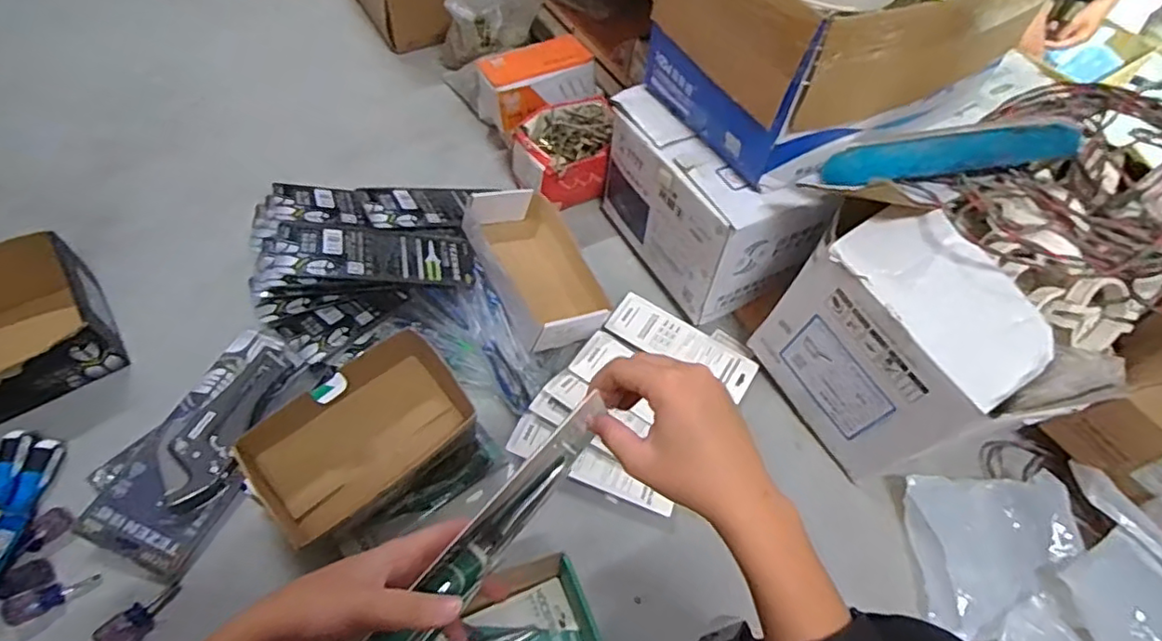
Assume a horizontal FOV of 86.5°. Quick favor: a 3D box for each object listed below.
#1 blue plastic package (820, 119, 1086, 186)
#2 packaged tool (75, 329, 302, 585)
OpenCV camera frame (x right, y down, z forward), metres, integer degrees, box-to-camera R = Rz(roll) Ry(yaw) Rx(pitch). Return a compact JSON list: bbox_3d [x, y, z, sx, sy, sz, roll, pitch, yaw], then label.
[{"bbox_3d":[0.395,-0.179,0.679,0.236,0.047,0.029,0,49,35],"label":"blue plastic package"},{"bbox_3d":[-0.451,0.140,0.741,0.115,0.031,0.298,16,56,5],"label":"packaged tool"}]

